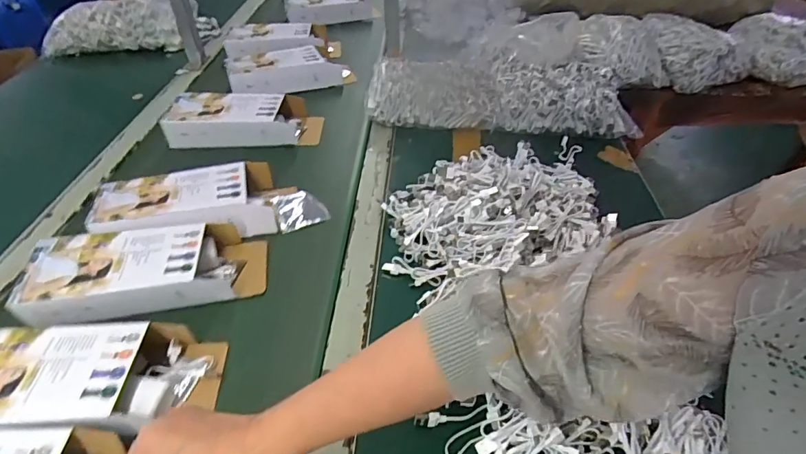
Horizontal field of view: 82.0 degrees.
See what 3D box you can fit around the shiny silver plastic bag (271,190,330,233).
[{"bbox_3d":[-0.149,-0.028,0.666,0.068,0.012,0.068,-16,51,-19],"label":"shiny silver plastic bag"}]

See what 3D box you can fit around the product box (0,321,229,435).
[{"bbox_3d":[-0.315,0.146,0.448,0.259,0.058,0.120,2,48,-3],"label":"product box"}]

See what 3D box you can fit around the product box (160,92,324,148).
[{"bbox_3d":[-0.275,-0.192,0.819,0.258,0.050,0.104,0,48,-5],"label":"product box"}]

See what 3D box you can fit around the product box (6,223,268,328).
[{"bbox_3d":[-0.299,0.050,0.552,0.259,0.053,0.113,-8,49,-12],"label":"product box"}]

